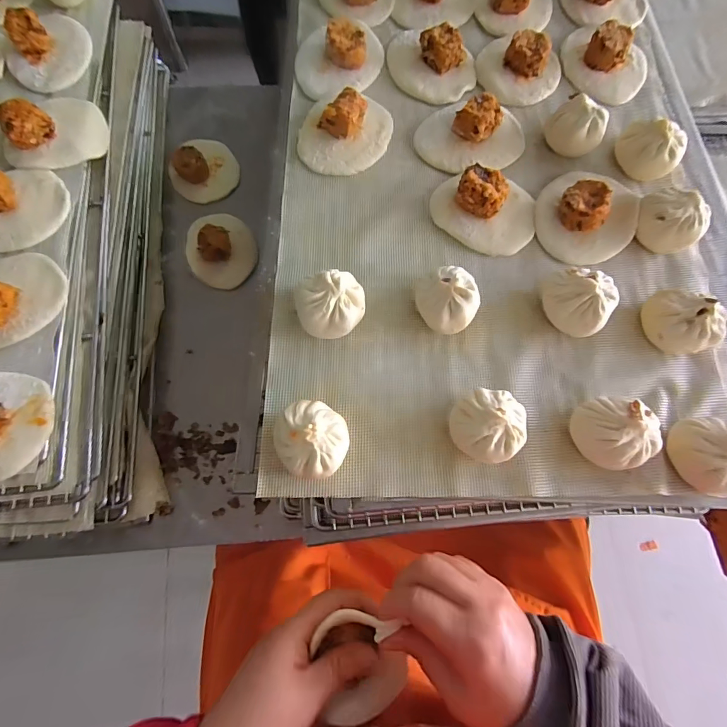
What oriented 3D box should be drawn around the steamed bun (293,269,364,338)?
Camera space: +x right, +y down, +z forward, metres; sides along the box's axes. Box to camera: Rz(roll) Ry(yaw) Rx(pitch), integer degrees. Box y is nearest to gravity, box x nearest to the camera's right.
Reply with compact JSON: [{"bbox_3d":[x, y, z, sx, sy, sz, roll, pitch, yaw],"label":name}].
[{"bbox_3d":[-0.026,-0.045,0.329,0.054,0.043,0.051,1,73,-2],"label":"steamed bun"}]

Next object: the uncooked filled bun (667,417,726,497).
[{"bbox_3d":[0.256,0.069,0.305,0.044,0.048,0.055,-4,74,-3],"label":"uncooked filled bun"}]

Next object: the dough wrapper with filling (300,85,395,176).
[{"bbox_3d":[-0.017,-0.225,0.388,0.085,0.032,0.085,5,73,-1],"label":"dough wrapper with filling"}]

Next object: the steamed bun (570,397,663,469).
[{"bbox_3d":[0.186,0.051,0.303,0.052,0.046,0.050,1,73,-2],"label":"steamed bun"}]

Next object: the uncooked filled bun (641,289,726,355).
[{"bbox_3d":[0.261,-0.034,0.337,0.046,0.040,0.050,1,73,-2],"label":"uncooked filled bun"}]

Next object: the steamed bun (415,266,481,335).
[{"bbox_3d":[0.068,-0.051,0.333,0.047,0.045,0.054,-21,75,-8],"label":"steamed bun"}]

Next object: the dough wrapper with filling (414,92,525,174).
[{"bbox_3d":[0.105,-0.226,0.396,0.102,0.028,0.080,13,73,2],"label":"dough wrapper with filling"}]

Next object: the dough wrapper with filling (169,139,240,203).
[{"bbox_3d":[-0.208,-0.255,0.527,0.088,0.039,0.084,1,73,-2],"label":"dough wrapper with filling"}]

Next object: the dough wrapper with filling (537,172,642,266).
[{"bbox_3d":[0.205,-0.144,0.372,0.084,0.027,0.100,4,73,-1],"label":"dough wrapper with filling"}]

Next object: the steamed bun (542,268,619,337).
[{"bbox_3d":[0.175,-0.052,0.335,0.046,0.041,0.053,-36,78,-12],"label":"steamed bun"}]

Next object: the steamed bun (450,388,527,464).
[{"bbox_3d":[0.092,0.046,0.305,0.052,0.043,0.051,1,73,-2],"label":"steamed bun"}]

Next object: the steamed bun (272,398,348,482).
[{"bbox_3d":[-0.037,0.055,0.298,0.052,0.043,0.050,1,73,-2],"label":"steamed bun"}]

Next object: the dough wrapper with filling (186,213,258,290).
[{"bbox_3d":[-0.175,-0.143,0.494,0.082,0.038,0.100,-26,76,-9],"label":"dough wrapper with filling"}]

